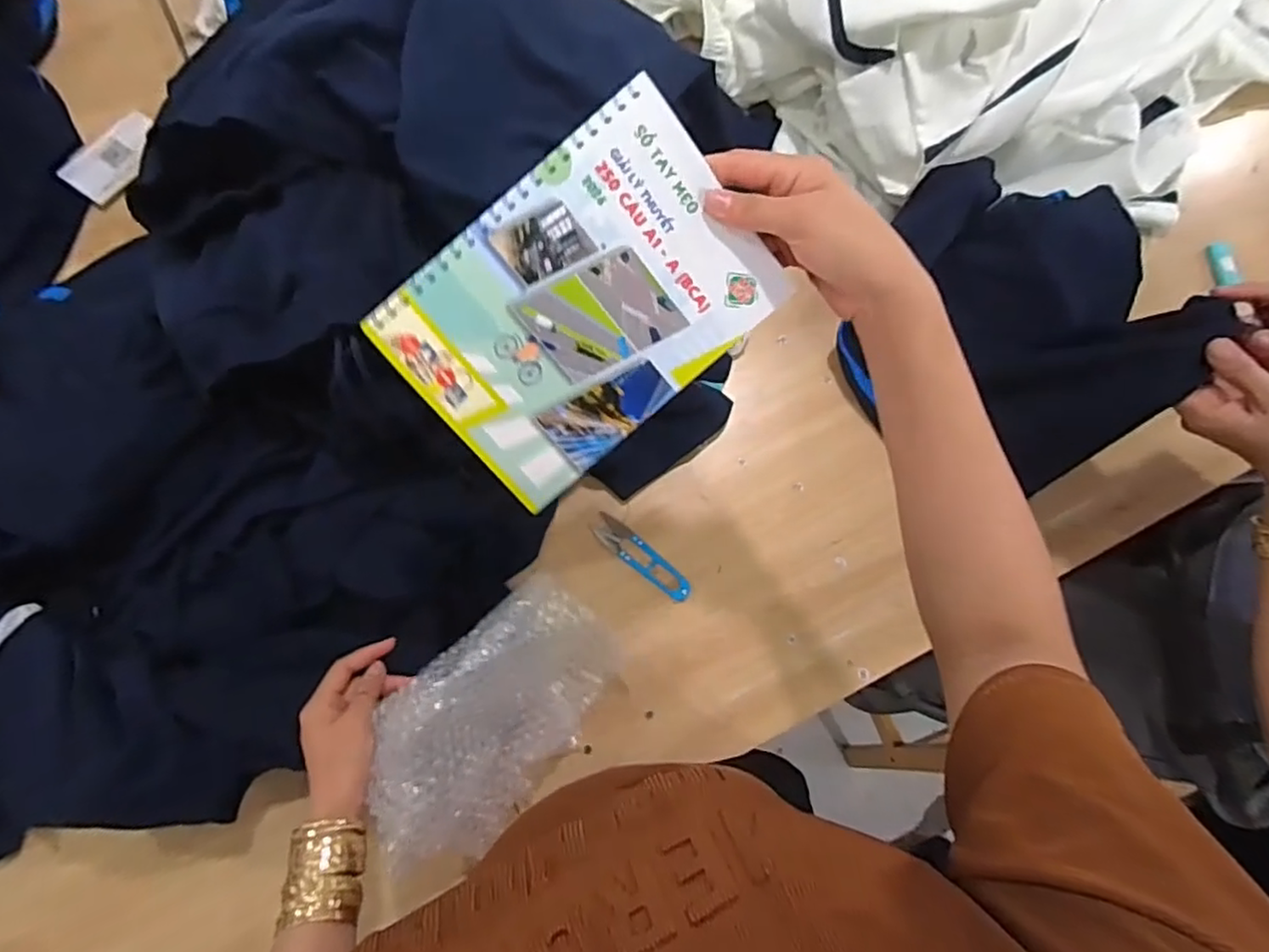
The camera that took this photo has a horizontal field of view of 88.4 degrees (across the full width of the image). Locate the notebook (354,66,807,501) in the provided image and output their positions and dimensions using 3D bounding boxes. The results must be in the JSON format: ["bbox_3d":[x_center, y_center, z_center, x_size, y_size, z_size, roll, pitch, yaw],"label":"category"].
[{"bbox_3d":[-0.029,-0.096,0.373,0.201,0.006,0.143,-41,106,4],"label":"notebook"}]

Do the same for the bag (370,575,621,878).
[{"bbox_3d":[-0.114,0.200,0.544,0.123,0.111,0.223,41,80,8],"label":"bag"}]

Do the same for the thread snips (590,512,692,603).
[{"bbox_3d":[0.008,0.082,0.656,0.117,0.007,0.030,36,79,8],"label":"thread snips"}]

